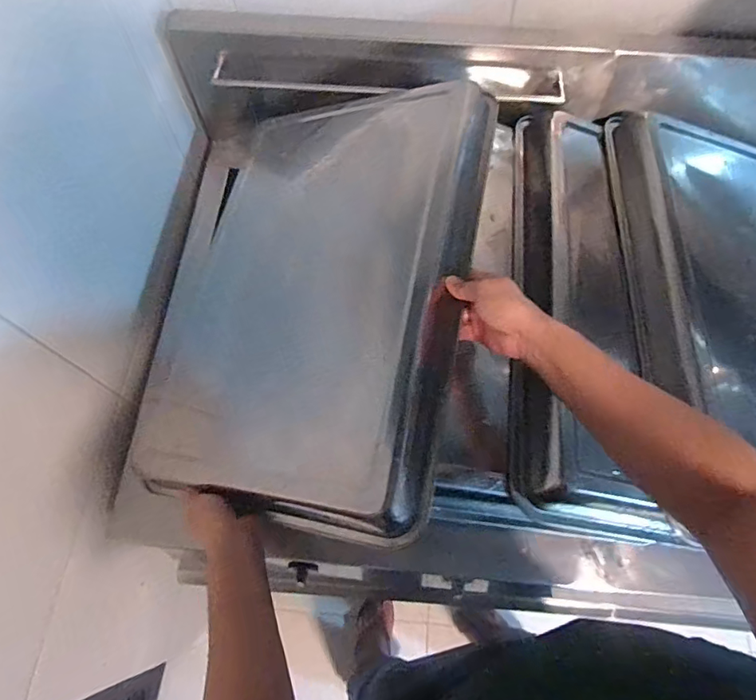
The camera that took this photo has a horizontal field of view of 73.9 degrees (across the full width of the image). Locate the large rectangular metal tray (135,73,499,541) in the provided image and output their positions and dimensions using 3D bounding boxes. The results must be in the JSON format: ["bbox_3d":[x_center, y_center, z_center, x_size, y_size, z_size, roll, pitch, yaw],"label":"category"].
[{"bbox_3d":[-0.080,-0.091,0.626,0.373,0.057,0.571,3,70,25],"label":"large rectangular metal tray"}]

